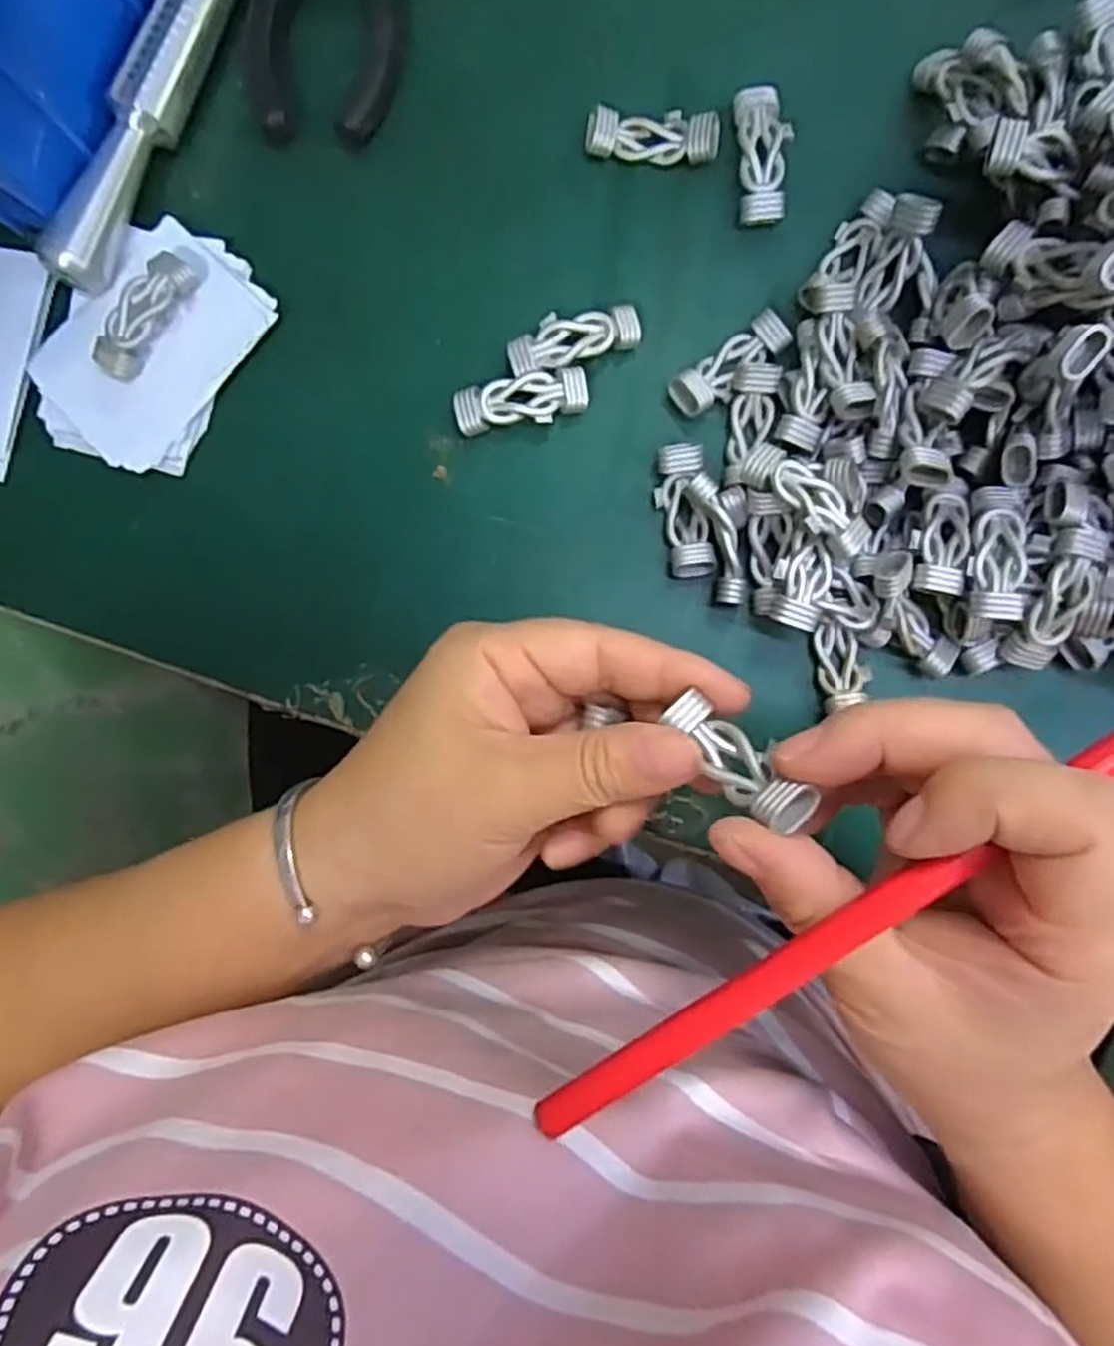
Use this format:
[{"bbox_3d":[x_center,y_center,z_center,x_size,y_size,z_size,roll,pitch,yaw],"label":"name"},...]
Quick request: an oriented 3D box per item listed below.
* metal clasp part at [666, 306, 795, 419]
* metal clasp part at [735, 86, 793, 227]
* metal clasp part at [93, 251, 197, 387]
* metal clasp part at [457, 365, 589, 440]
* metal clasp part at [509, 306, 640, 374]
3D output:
[{"bbox_3d":[0.060,-0.106,0.275,0.045,0.012,0.016,-38,87,3],"label":"metal clasp part"},{"bbox_3d":[0.071,-0.179,0.277,0.017,0.011,0.045,-4,89,4],"label":"metal clasp part"},{"bbox_3d":[-0.144,-0.124,0.279,0.014,0.017,0.047,35,92,4],"label":"metal clasp part"},{"bbox_3d":[-0.012,-0.095,0.280,0.046,0.011,0.017,-8,89,4],"label":"metal clasp part"},{"bbox_3d":[0.006,-0.116,0.281,0.045,0.012,0.018,-17,88,4],"label":"metal clasp part"}]

